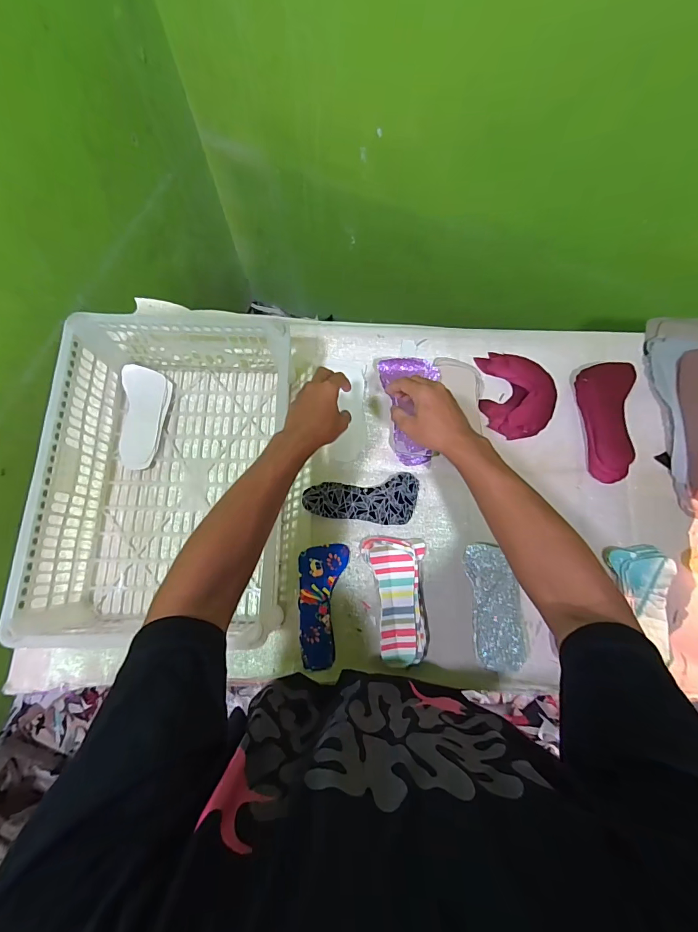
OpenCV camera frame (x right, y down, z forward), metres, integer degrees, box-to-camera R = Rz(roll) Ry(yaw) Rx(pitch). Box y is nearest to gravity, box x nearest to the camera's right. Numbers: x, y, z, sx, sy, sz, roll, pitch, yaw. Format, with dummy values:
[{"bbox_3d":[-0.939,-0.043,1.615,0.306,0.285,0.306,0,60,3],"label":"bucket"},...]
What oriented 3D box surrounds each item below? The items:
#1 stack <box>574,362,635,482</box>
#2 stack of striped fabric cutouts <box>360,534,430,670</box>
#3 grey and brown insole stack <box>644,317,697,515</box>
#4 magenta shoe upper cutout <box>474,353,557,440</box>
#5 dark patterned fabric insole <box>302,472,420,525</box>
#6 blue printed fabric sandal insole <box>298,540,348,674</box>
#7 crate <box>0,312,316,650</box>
[{"bbox_3d":[0.436,-0.079,0.669,0.088,0.033,0.209,7,78,1],"label":"stack"},{"bbox_3d":[0.072,0.199,0.593,0.095,0.040,0.179,0,78,0],"label":"stack of striped fabric cutouts"},{"bbox_3d":[0.598,-0.100,0.668,0.123,0.040,0.355,-3,75,-2],"label":"grey and brown insole stack"},{"bbox_3d":[0.298,-0.125,0.688,0.127,0.013,0.154,3,78,0],"label":"magenta shoe upper cutout"},{"bbox_3d":[0.020,0.052,0.644,0.183,0.015,0.080,1,78,0],"label":"dark patterned fabric insole"},{"bbox_3d":[-0.041,0.214,0.606,0.072,0.008,0.179,1,78,0],"label":"blue printed fabric sandal insole"},{"bbox_3d":[-0.257,0.008,0.582,0.322,0.137,0.456,3,78,0],"label":"crate"}]

